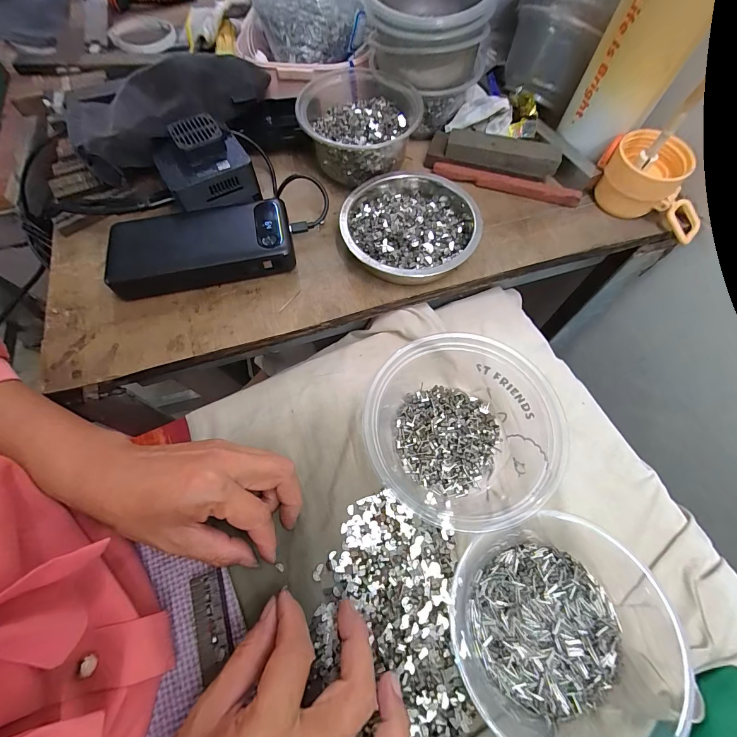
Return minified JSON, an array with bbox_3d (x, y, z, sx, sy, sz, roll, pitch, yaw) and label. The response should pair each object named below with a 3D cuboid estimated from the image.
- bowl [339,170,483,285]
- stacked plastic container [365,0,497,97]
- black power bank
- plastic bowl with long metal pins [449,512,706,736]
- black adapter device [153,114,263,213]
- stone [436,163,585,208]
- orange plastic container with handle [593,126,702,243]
[{"bbox_3d":[0.039,-0.132,0.326,0.117,0.032,0.125,0,65,0],"label":"bowl"},{"bbox_3d":[0.057,-0.326,0.334,0.111,0.070,0.106,8,66,4],"label":"stacked plastic container"},{"bbox_3d":[-0.156,-0.109,0.321,0.168,0.023,0.076,-10,66,-4],"label":"black power bank"},{"bbox_3d":[0.126,0.166,0.223,0.139,0.044,0.127,0,65,0],"label":"plastic bowl with long metal pins"},{"bbox_3d":[-0.151,-0.189,0.328,0.077,0.032,0.079,-20,67,-9],"label":"black adapter device"},{"bbox_3d":[0.139,-0.189,0.362,0.145,0.012,0.012,16,66,7],"label":"stone"},{"bbox_3d":[0.269,-0.170,0.330,0.107,0.056,0.055,30,68,18],"label":"orange plastic container with handle"}]

